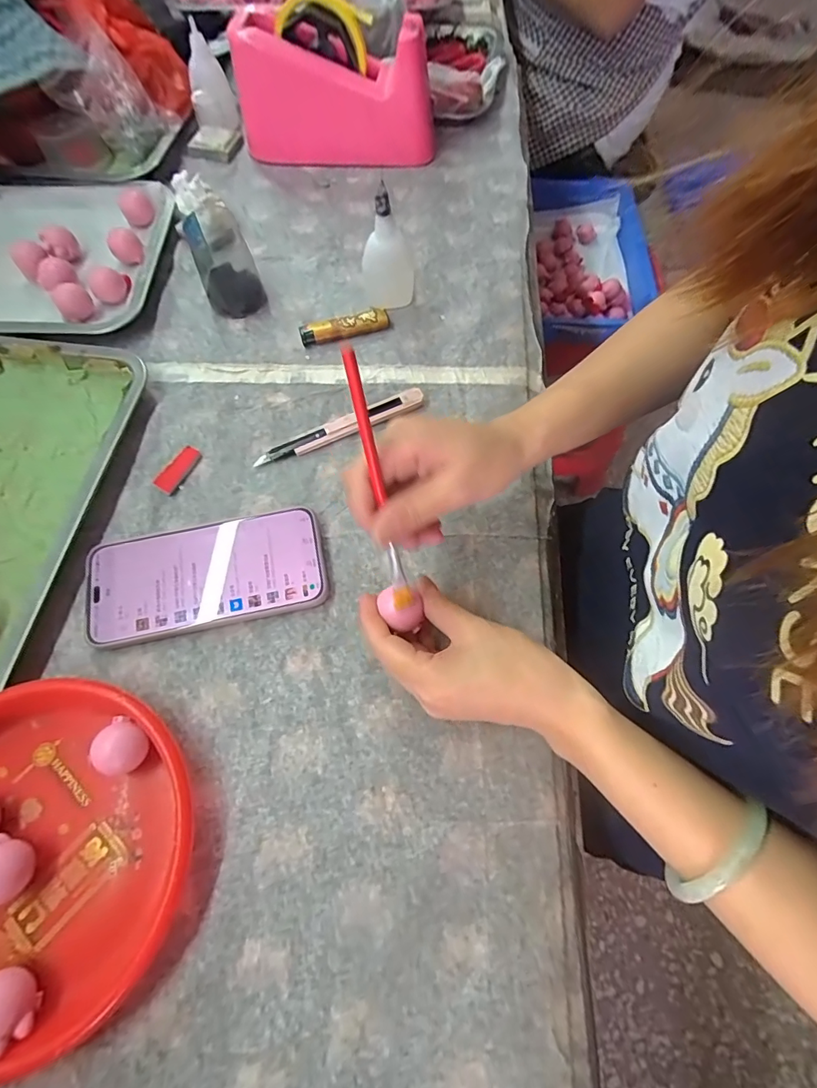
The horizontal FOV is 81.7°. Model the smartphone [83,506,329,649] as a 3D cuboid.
[{"bbox_3d":[-0.142,0.021,0.334,0.161,0.013,0.077,-12,67,-4],"label":"smartphone"}]

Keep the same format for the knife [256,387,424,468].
[{"bbox_3d":[-0.054,-0.095,0.383,0.141,0.012,0.020,-26,69,-10],"label":"knife"}]

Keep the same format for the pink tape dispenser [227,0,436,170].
[{"bbox_3d":[-0.076,-0.468,0.483,0.195,0.103,0.073,3,67,2],"label":"pink tape dispenser"}]

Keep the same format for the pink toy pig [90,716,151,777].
[{"bbox_3d":[-0.169,0.122,0.283,0.030,0.022,0.028,0,67,1],"label":"pink toy pig"}]

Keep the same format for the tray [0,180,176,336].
[{"bbox_3d":[-0.390,-0.278,0.451,0.304,0.028,0.208,2,67,2],"label":"tray"}]

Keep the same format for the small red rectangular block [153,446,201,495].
[{"bbox_3d":[-0.179,-0.059,0.366,0.014,0.005,0.041,26,70,12],"label":"small red rectangular block"}]

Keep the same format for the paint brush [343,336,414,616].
[{"bbox_3d":[-0.014,-0.025,0.238,0.009,0.142,0.007,-15,31,-5],"label":"paint brush"}]

